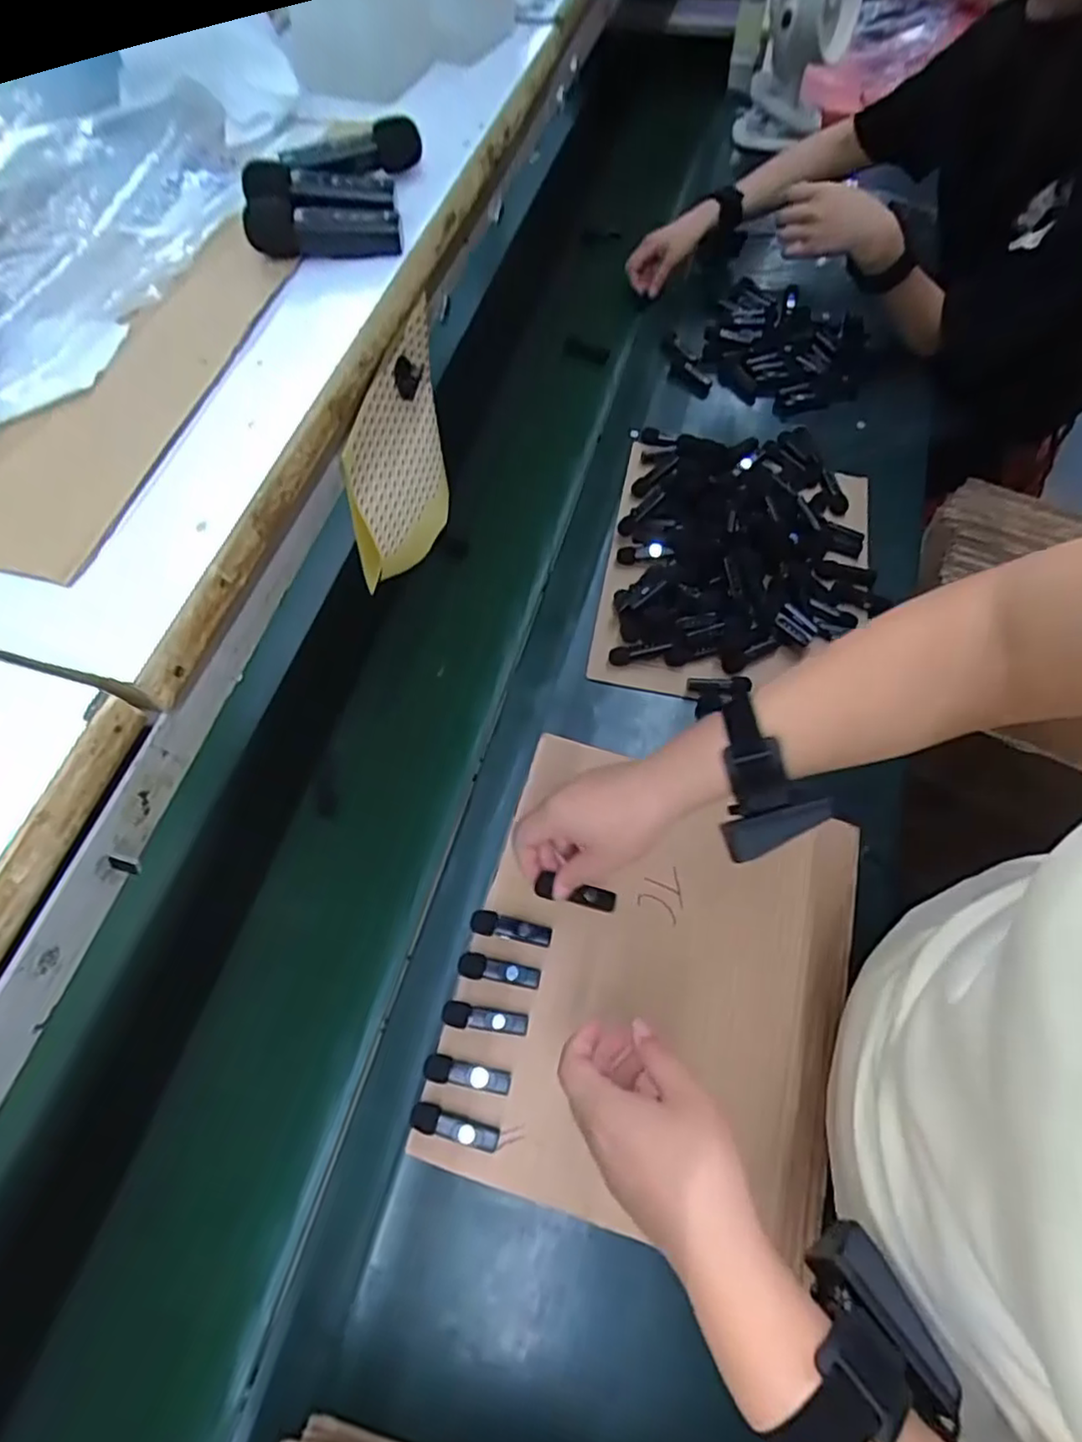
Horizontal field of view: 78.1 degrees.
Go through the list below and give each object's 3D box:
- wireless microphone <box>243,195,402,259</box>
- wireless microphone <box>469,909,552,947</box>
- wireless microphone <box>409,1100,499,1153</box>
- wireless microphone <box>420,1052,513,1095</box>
[{"bbox_3d":[-0.092,-0.210,0.284,0.064,0.015,0.021,-2,64,1],"label":"wireless microphone"},{"bbox_3d":[-0.025,0.171,0.548,0.066,0.009,0.019,13,65,8],"label":"wireless microphone"},{"bbox_3d":[-0.065,0.305,0.501,0.066,0.017,0.019,13,65,8],"label":"wireless microphone"},{"bbox_3d":[-0.056,0.267,0.503,0.066,0.013,0.018,11,65,7],"label":"wireless microphone"}]

